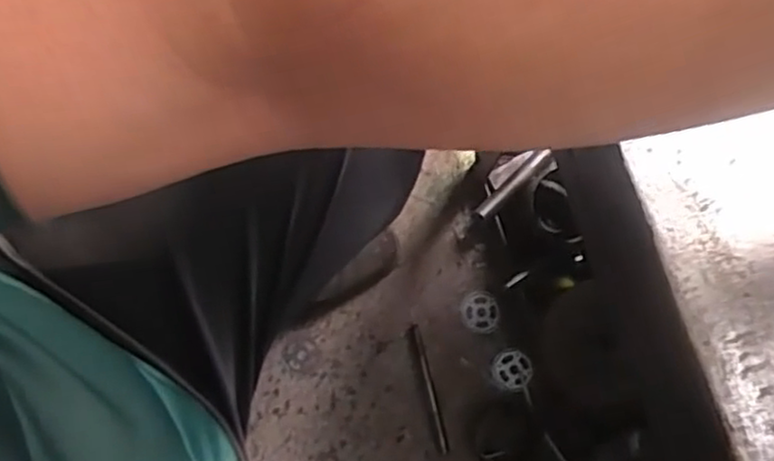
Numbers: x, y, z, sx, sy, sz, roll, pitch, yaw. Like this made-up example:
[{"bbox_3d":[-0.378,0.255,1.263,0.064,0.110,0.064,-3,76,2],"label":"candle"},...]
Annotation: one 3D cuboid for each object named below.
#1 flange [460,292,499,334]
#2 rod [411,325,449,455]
[{"bbox_3d":[0.118,0.104,0.872,0.047,0.004,0.050,0,79,0],"label":"flange"},{"bbox_3d":[0.053,0.194,0.844,0.010,0.009,0.157,-13,80,-3],"label":"rod"}]

